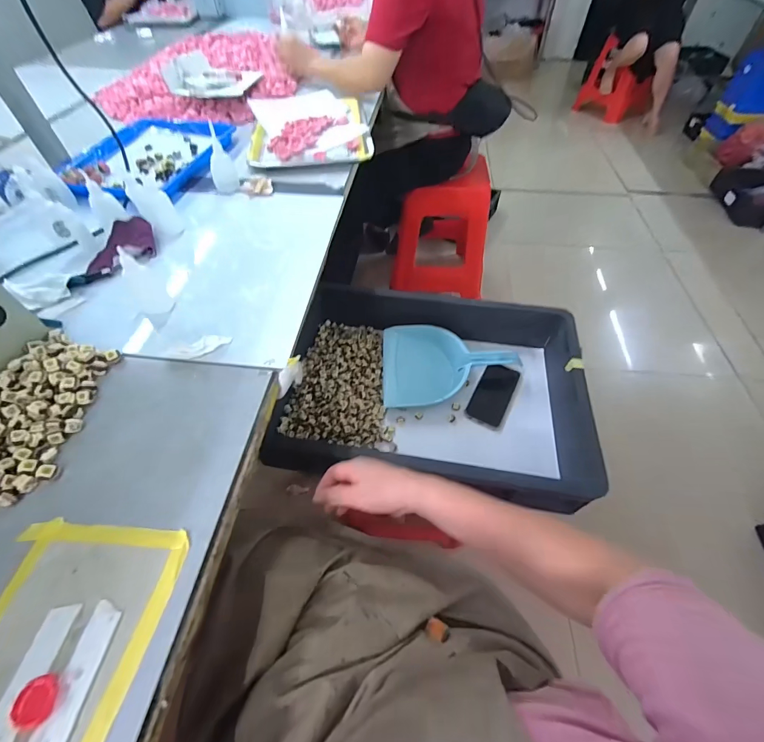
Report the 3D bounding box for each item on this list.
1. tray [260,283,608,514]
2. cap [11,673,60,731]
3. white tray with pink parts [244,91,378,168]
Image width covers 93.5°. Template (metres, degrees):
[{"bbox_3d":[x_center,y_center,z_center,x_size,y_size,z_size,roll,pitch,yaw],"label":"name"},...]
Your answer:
[{"bbox_3d":[0.101,0.022,0.732,0.576,0.113,0.423,8,53,6],"label":"tray"},{"bbox_3d":[-0.246,0.235,0.256,0.028,0.006,0.028,0,55,0],"label":"cap"},{"bbox_3d":[-0.166,-0.559,0.819,0.252,0.030,0.306,-8,55,-6],"label":"white tray with pink parts"}]

